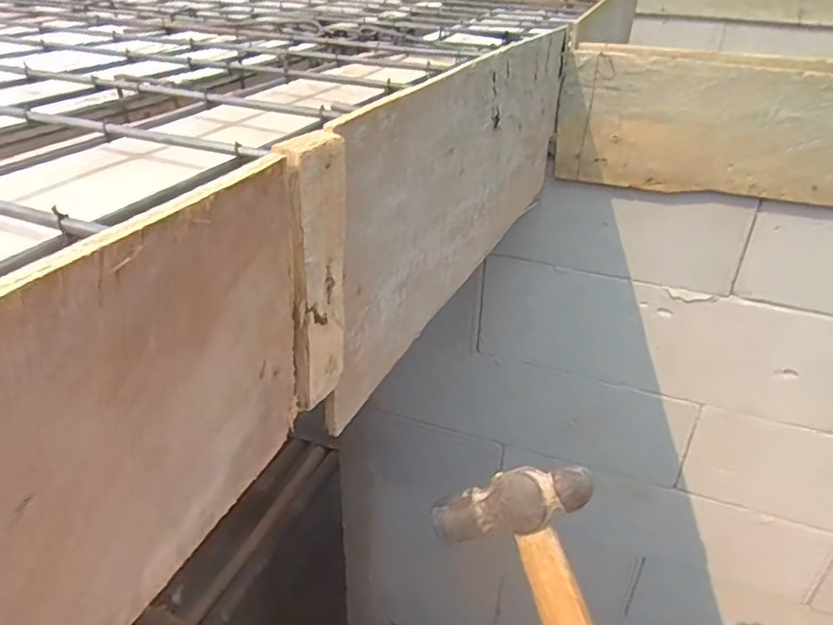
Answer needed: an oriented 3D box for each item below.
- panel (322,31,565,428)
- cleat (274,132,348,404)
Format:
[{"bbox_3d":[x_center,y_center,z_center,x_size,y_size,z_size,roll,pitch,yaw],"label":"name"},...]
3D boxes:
[{"bbox_3d":[0.079,-0.157,0.618,0.013,0.209,0.650,13,33,17],"label":"panel"},{"bbox_3d":[-0.051,-0.018,0.321,0.012,0.144,0.040,14,34,19],"label":"cleat"}]

